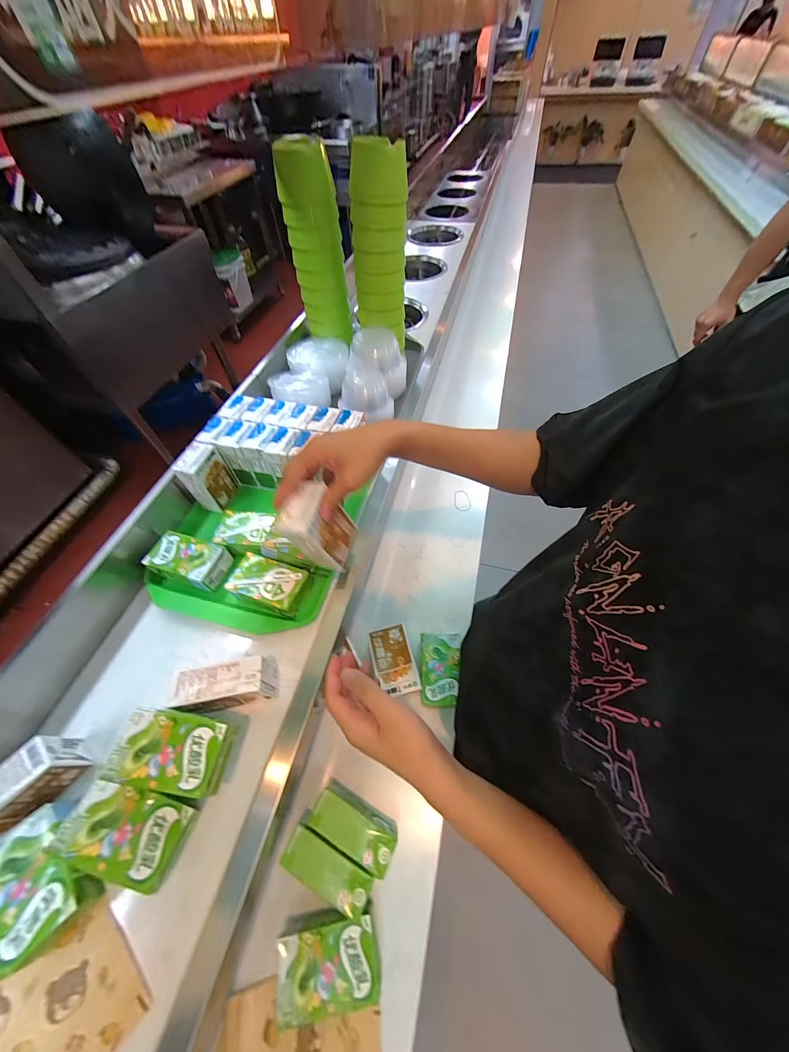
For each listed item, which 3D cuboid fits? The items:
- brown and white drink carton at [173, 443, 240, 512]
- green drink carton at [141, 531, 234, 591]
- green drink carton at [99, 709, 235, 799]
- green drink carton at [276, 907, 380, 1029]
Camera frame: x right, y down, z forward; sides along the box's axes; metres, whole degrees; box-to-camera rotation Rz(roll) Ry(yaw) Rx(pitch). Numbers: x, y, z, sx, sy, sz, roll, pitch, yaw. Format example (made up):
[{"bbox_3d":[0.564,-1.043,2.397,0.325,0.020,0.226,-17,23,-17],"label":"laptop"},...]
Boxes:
[{"bbox_3d":[-0.327,-0.084,0.581,0.046,0.100,0.069,7,57,7],"label":"brown and white drink carton"},{"bbox_3d":[-0.324,0.055,0.529,0.106,0.041,0.066,14,58,11],"label":"green drink carton"},{"bbox_3d":[-0.231,0.238,0.355,0.110,0.038,0.064,7,57,7],"label":"green drink carton"},{"bbox_3d":[-0.076,0.489,0.379,0.109,0.043,0.069,-8,56,-3],"label":"green drink carton"}]

